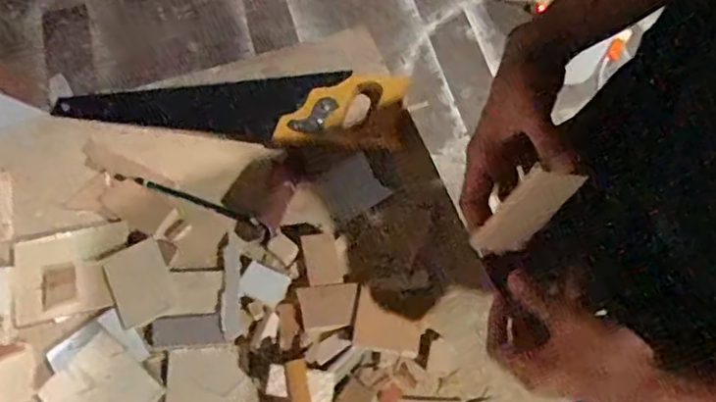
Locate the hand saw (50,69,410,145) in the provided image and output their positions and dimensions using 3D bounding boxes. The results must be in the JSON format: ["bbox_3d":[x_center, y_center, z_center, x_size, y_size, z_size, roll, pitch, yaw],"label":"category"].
[{"bbox_3d":[-0.150,-0.106,0.730,0.407,0.028,0.095,-3,66,-1],"label":"hand saw"}]

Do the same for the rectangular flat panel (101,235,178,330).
[{"bbox_3d":[-0.224,0.082,0.641,0.057,0.013,0.088,-24,67,-10],"label":"rectangular flat panel"}]

